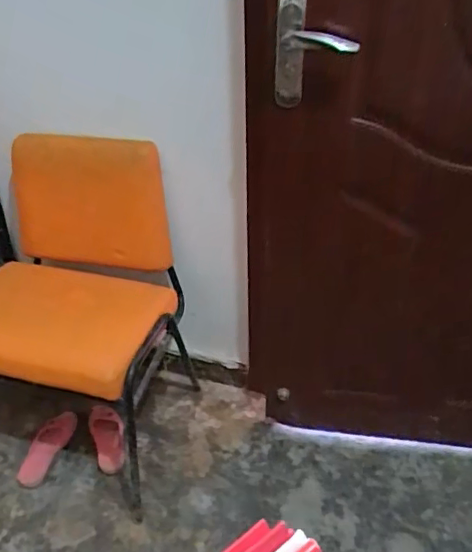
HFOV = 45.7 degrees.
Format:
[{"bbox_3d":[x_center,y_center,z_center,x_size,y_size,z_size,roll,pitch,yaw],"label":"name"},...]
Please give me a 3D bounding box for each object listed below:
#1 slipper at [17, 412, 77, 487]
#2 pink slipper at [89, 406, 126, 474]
[{"bbox_3d":[-0.494,0.440,1.445,0.093,0.043,0.200,17,41,20],"label":"slipper"},{"bbox_3d":[-0.330,0.422,1.459,0.085,0.047,0.202,-14,40,-18],"label":"pink slipper"}]

